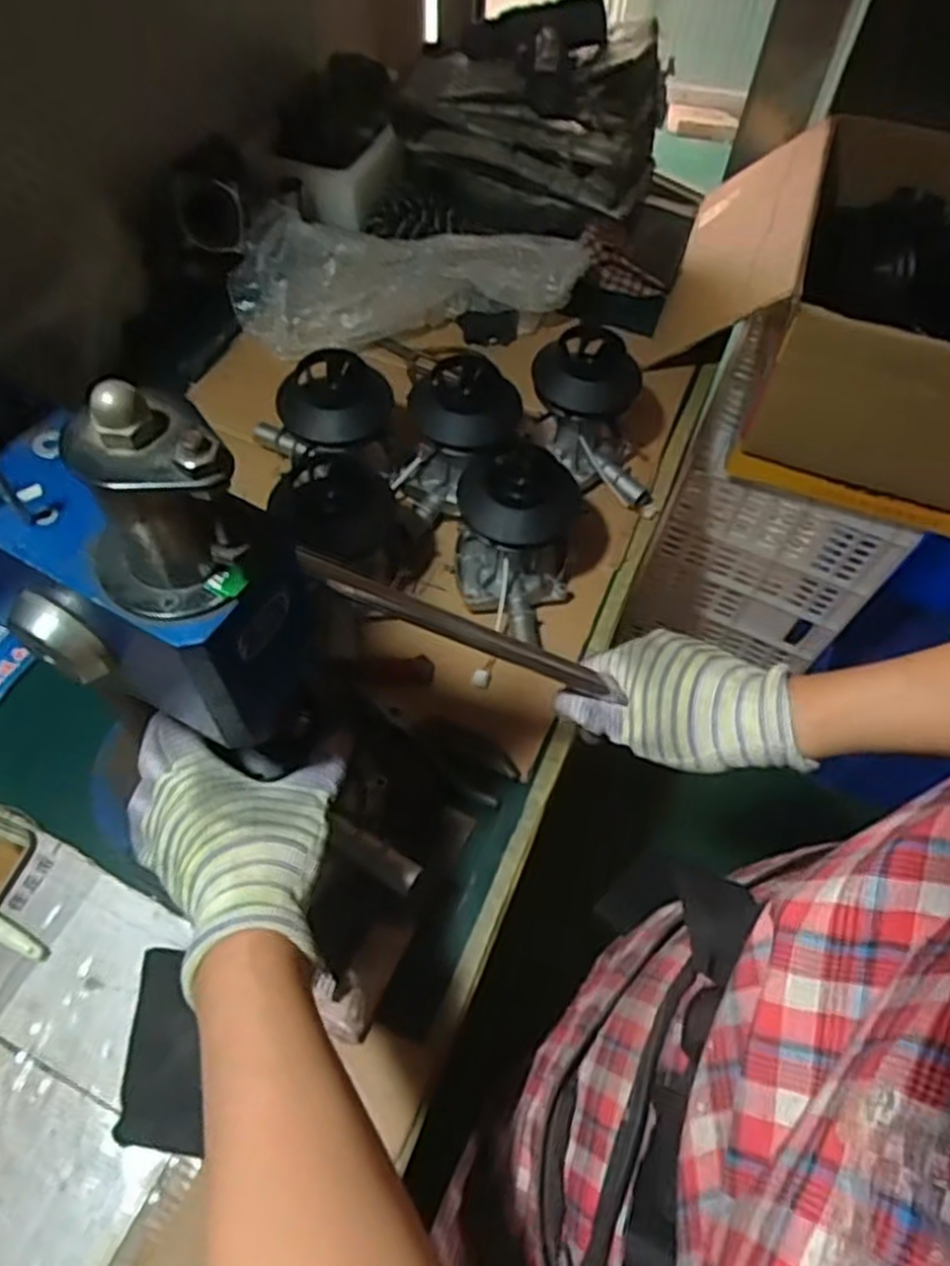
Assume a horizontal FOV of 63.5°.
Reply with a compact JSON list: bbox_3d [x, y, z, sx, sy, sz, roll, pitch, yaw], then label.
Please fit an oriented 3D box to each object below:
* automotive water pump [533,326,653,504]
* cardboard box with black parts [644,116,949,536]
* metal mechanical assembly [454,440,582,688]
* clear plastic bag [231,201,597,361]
[{"bbox_3d":[0.135,-0.223,0.803,0.152,0.142,0.106,22,60,9],"label":"automotive water pump"},{"bbox_3d":[0.536,-0.427,0.993,0.534,0.230,0.503,18,58,9],"label":"cardboard box with black parts"},{"bbox_3d":[0.037,-0.082,0.701,0.108,0.125,0.141,8,59,1],"label":"metal mechanical assembly"},{"bbox_3d":[-0.077,-0.433,0.935,0.422,0.109,0.156,-5,58,-6],"label":"clear plastic bag"}]

